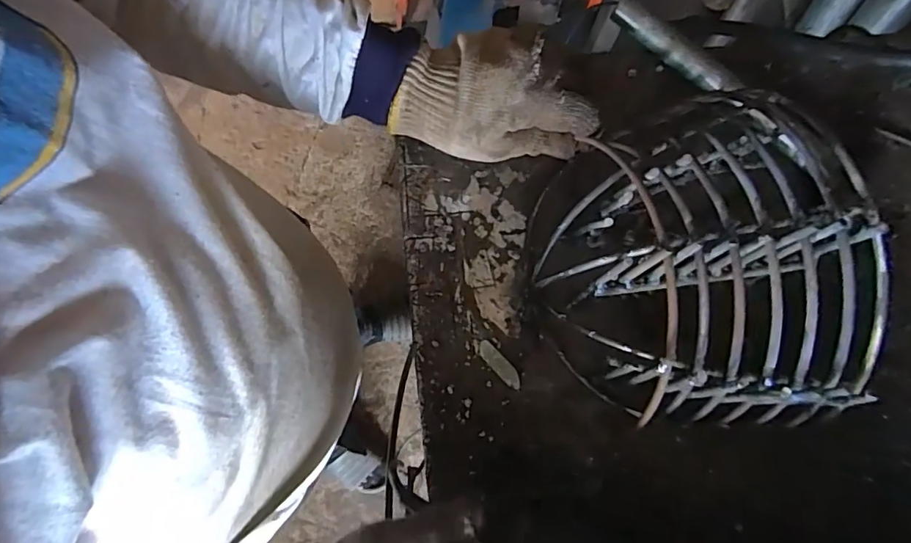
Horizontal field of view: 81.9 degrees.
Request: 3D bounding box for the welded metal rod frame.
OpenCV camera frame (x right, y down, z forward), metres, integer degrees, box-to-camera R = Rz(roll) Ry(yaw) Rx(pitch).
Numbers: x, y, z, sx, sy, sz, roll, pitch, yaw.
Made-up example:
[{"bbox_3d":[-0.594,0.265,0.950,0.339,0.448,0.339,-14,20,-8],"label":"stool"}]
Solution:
[{"bbox_3d":[0.153,-0.011,0.346,0.184,0.110,0.211,2,76,0],"label":"welded metal rod frame"}]

